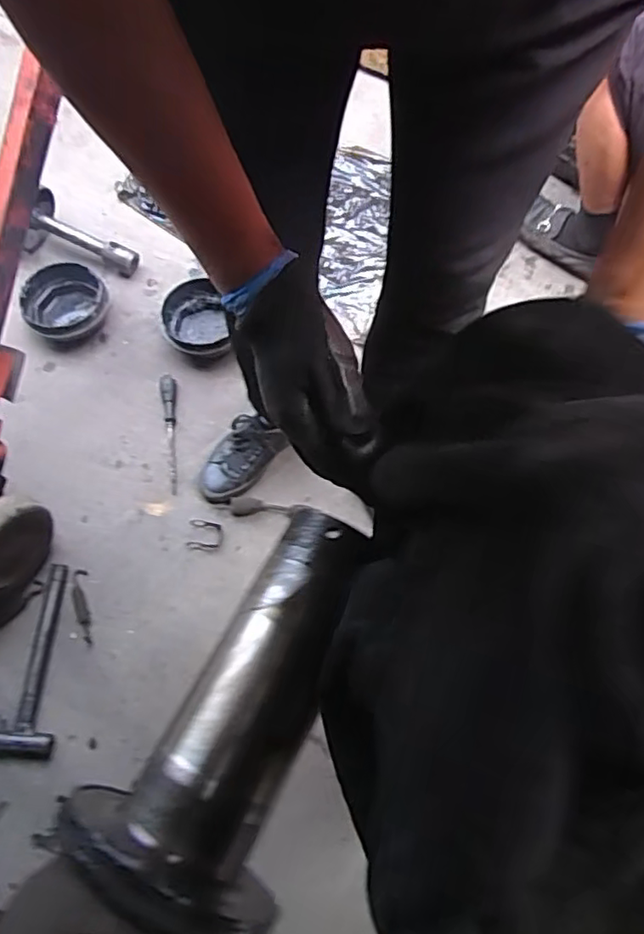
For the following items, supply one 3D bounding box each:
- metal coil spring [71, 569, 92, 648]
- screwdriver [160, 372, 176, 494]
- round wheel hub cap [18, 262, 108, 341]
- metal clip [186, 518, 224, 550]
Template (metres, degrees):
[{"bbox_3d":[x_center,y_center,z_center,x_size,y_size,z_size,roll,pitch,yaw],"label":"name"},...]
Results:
[{"bbox_3d":[-0.394,0.231,0.998,0.026,0.009,0.125,-12,67,-5],"label":"metal coil spring"},{"bbox_3d":[-0.276,-0.062,1.108,0.030,0.024,0.230,-8,67,-4],"label":"screwdriver"},{"bbox_3d":[-0.505,-0.324,1.192,0.155,0.065,0.141,0,67,0],"label":"round wheel hub cap"},{"bbox_3d":[-0.200,0.115,1.040,0.058,0.006,0.054,0,67,0],"label":"metal clip"}]

